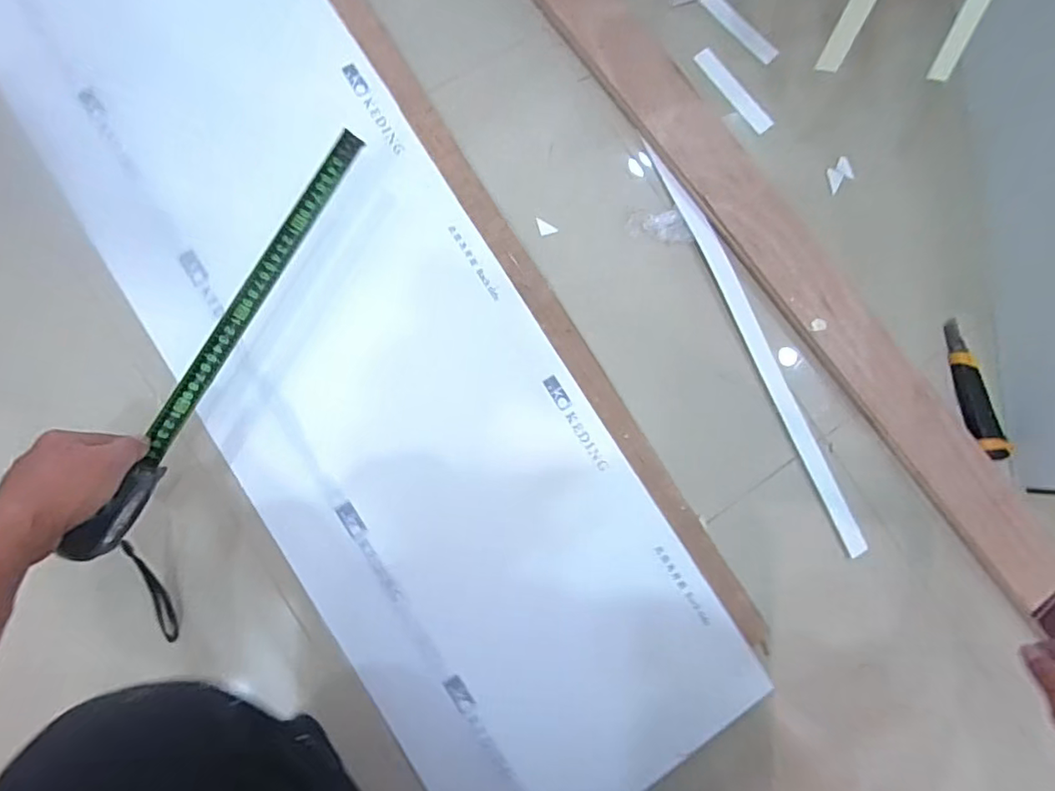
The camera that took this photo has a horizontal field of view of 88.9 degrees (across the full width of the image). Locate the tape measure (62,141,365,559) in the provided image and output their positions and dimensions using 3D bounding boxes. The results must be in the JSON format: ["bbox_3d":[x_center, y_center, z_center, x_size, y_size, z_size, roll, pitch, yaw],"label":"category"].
[{"bbox_3d":[-0.266,-0.063,0.475,0.035,0.071,0.418,26,79,-2],"label":"tape measure"}]

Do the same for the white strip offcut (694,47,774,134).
[{"bbox_3d":[0.259,-0.382,0.675,0.029,0.007,0.124,-45,94,-11],"label":"white strip offcut"}]

